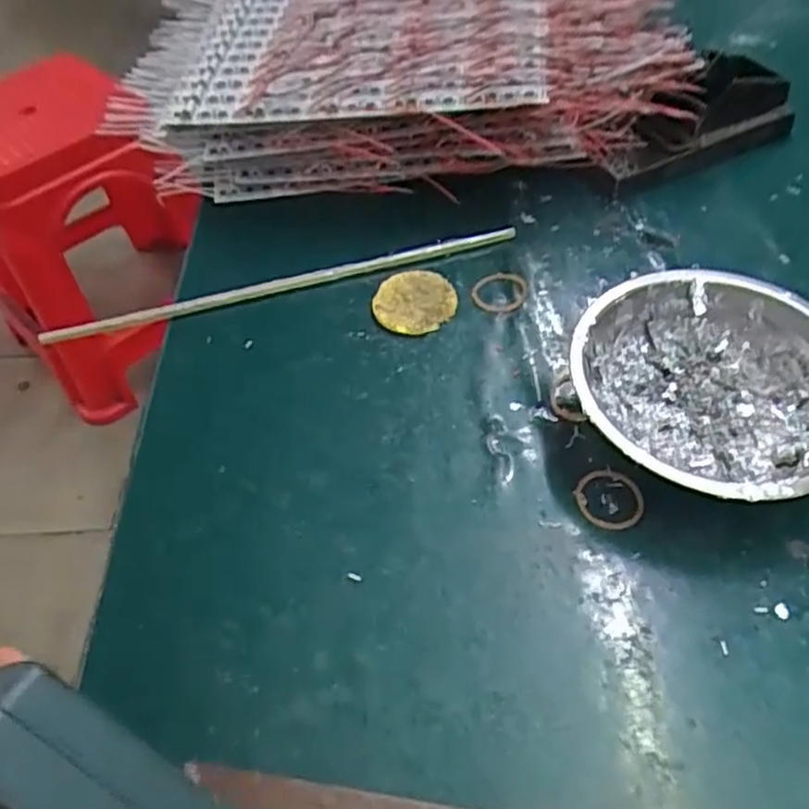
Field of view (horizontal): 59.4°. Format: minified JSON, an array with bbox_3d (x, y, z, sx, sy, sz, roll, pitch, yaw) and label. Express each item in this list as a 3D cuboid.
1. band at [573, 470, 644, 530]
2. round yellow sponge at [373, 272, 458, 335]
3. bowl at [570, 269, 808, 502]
[{"bbox_3d":[0.092,0.042,0.316,0.028,0.004,0.029,-2,52,2],"label":"band"},{"bbox_3d":[0.006,-0.058,0.394,0.043,0.008,0.041,-2,52,2],"label":"round yellow sponge"},{"bbox_3d":[0.137,-0.003,0.321,0.121,0.043,0.117,-2,52,2],"label":"bowl"}]

